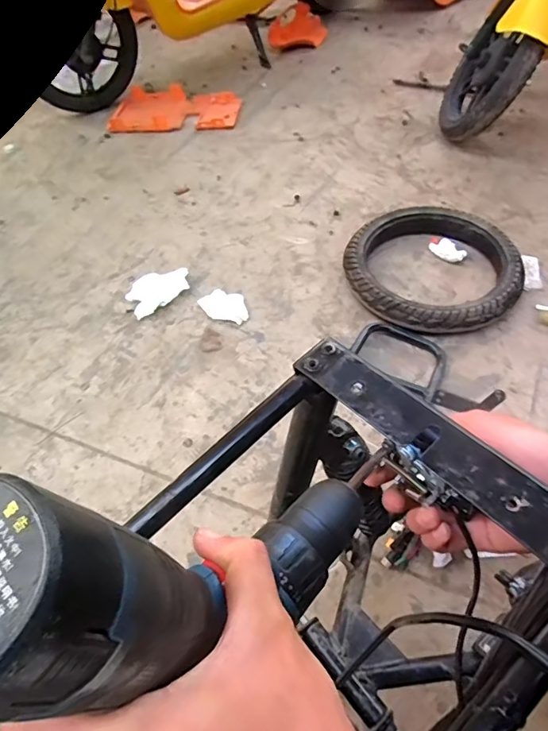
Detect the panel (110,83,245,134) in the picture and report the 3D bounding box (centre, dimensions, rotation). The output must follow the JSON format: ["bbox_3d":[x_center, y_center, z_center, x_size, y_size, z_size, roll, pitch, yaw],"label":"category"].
[{"bbox_3d":[-0.315,-0.842,1.543,0.398,0.034,0.241,-1,54,2],"label":"panel"}]

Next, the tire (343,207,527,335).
[{"bbox_3d":[0.338,-0.208,1.010,0.349,0.074,0.349,-2,54,2],"label":"tire"}]

